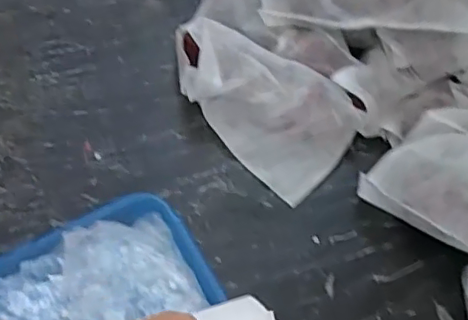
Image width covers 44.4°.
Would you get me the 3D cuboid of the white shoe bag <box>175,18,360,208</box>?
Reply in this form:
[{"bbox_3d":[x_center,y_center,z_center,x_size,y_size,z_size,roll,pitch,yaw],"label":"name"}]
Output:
[{"bbox_3d":[0.023,-0.090,0.795,0.295,0.083,0.150,38,65,22],"label":"white shoe bag"}]

